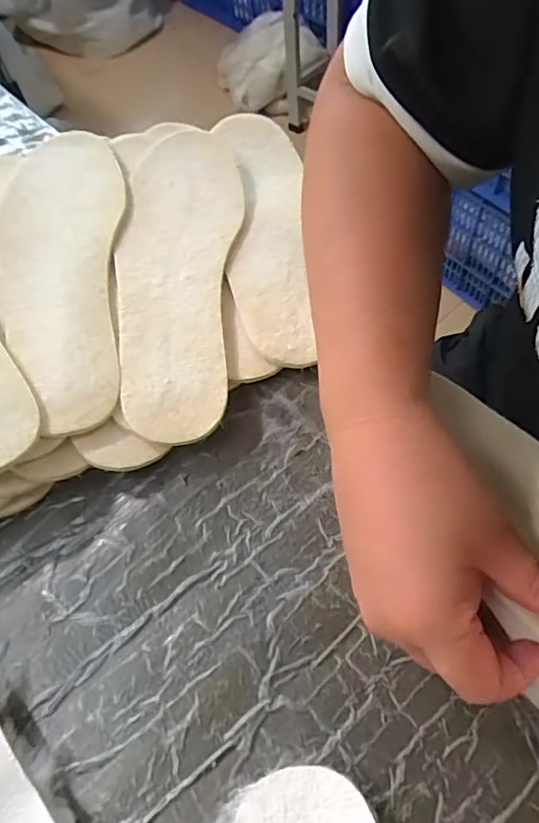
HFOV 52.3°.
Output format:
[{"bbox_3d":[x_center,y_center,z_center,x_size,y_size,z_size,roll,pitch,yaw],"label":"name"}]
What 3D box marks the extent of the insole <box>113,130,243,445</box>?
[{"bbox_3d":[-0.065,-0.104,0.385,0.080,0.007,0.269,1,62,-3],"label":"insole"}]

